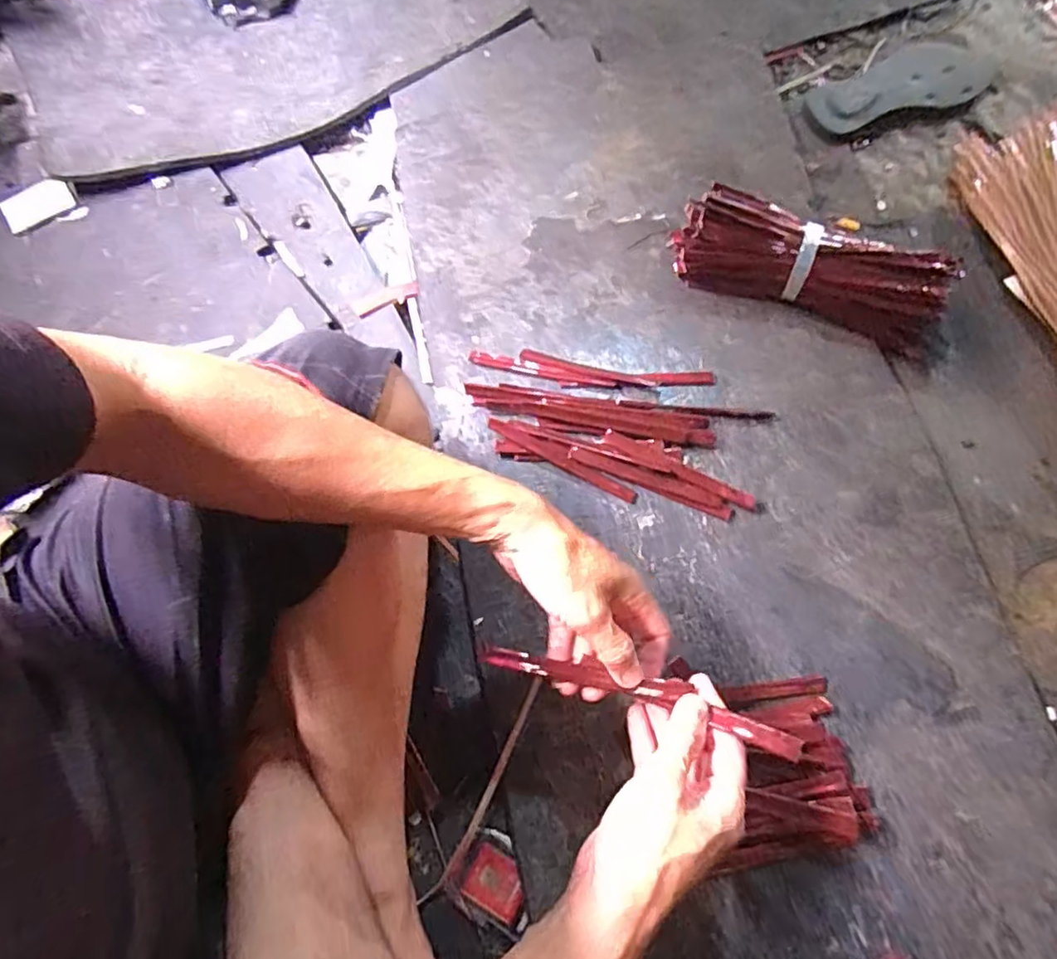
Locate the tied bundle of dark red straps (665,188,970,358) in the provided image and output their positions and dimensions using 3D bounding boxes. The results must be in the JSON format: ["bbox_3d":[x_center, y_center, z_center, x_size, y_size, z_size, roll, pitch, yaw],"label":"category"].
[{"bbox_3d":[0.270,-0.204,0.620,0.258,0.067,0.072,23,71,10],"label":"tied bundle of dark red straps"}]

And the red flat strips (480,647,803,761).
[{"bbox_3d":[0.069,0.136,0.412,0.204,0.016,0.024,13,72,16],"label":"red flat strips"}]

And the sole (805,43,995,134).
[{"bbox_3d":[0.445,-0.472,0.758,0.244,0.015,0.089,-20,71,-5],"label":"sole"}]

